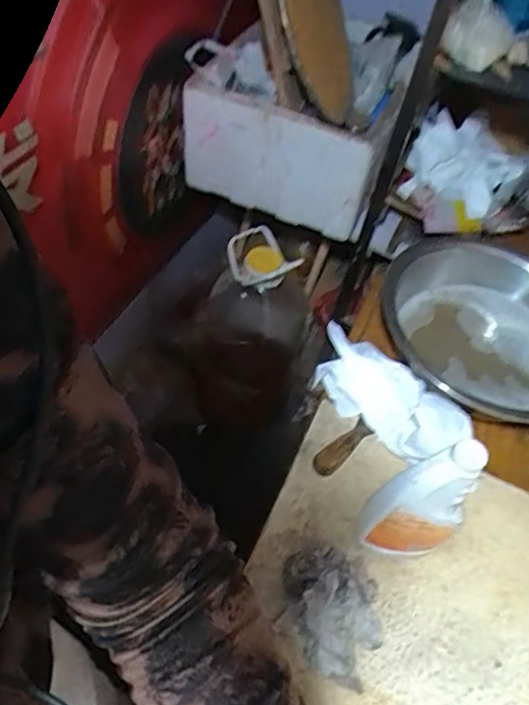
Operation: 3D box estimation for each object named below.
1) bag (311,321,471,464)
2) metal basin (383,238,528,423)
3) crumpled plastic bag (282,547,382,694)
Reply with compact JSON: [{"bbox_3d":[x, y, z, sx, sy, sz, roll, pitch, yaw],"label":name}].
[{"bbox_3d":[0.159,0.054,0.733,0.086,0.071,0.213,-27,59,-25],"label":"bag"},{"bbox_3d":[0.320,-0.023,0.808,0.308,0.104,0.295,3,51,-4],"label":"metal basin"},{"bbox_3d":[0.068,0.265,0.568,0.098,0.059,0.129,1,52,-6],"label":"crumpled plastic bag"}]

